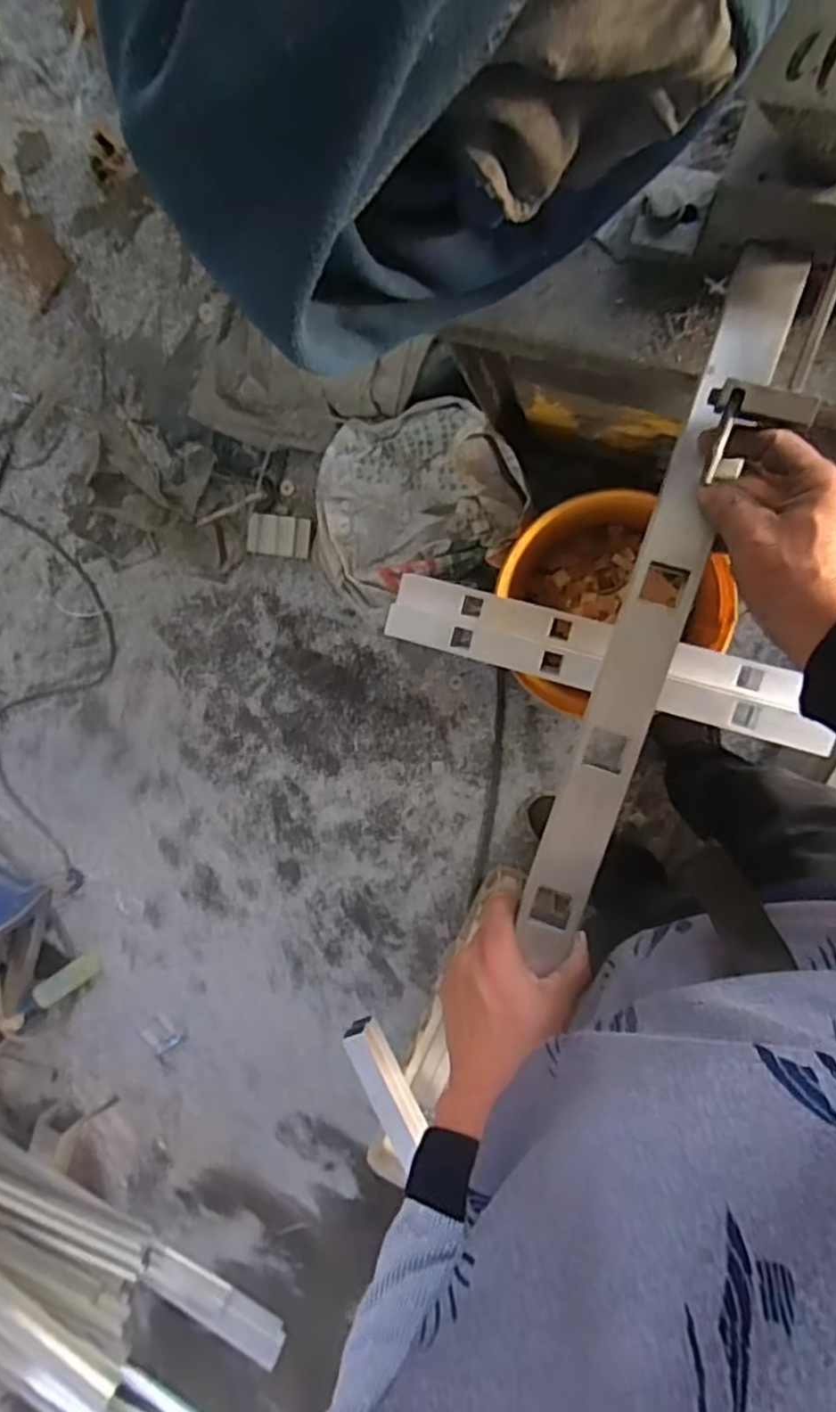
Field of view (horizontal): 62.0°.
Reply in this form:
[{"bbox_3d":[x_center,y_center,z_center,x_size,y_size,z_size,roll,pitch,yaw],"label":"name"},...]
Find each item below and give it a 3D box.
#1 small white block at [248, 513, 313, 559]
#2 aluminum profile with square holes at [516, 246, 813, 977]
[{"bbox_3d":[-0.261,-0.320,1.310,0.123,0.020,0.072,9,101,12],"label":"small white block"},{"bbox_3d":[0.153,-0.052,0.452,0.047,0.024,0.468,17,97,4],"label":"aluminum profile with square holes"}]

